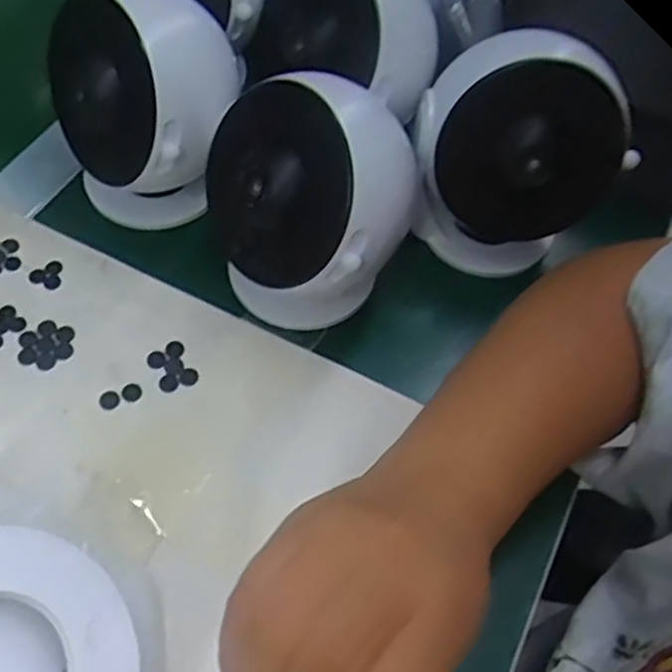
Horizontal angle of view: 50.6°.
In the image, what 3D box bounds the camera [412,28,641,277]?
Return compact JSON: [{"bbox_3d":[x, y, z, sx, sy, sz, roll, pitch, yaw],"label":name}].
[{"bbox_3d":[0.105,-0.111,0.405,0.106,0.118,0.098,17,59,7],"label":"camera"}]

